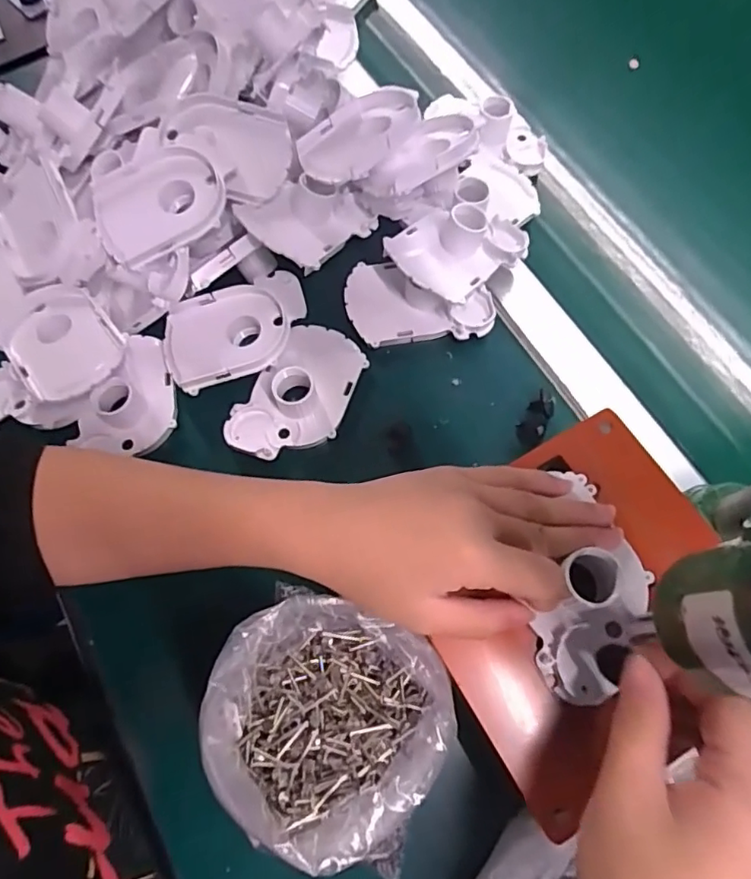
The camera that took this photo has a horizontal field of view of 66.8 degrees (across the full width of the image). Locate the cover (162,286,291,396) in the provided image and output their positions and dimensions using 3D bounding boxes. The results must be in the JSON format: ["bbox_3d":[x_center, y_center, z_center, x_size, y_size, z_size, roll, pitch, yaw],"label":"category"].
[{"bbox_3d":[-0.103,-0.069,0.394,0.085,0.021,0.065,-18,70,-5],"label":"cover"}]

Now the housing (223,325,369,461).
[{"bbox_3d":[-0.051,-0.033,0.379,0.061,0.026,0.105,31,74,12],"label":"housing"}]

